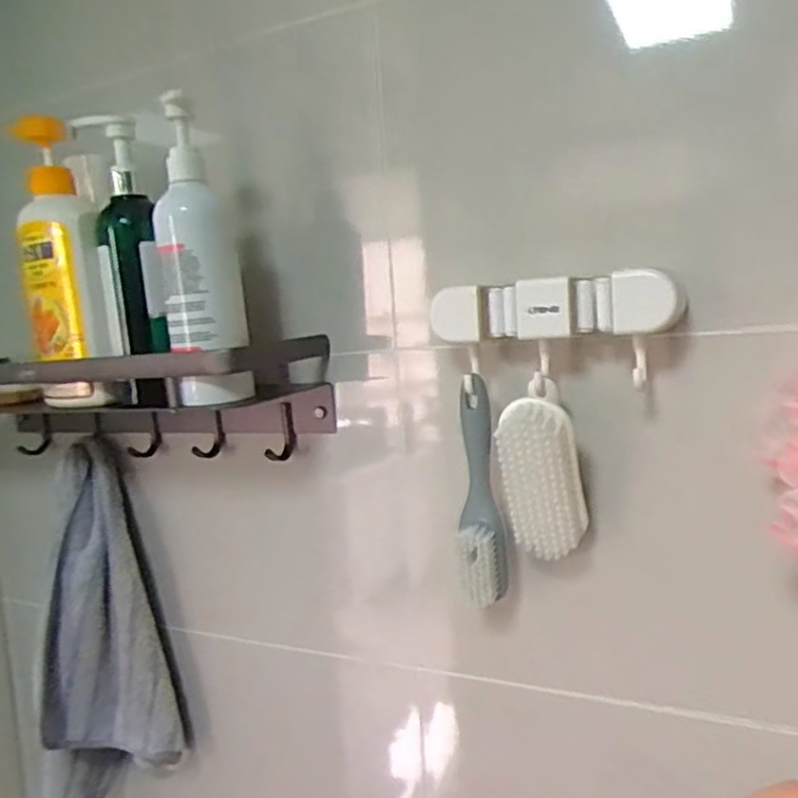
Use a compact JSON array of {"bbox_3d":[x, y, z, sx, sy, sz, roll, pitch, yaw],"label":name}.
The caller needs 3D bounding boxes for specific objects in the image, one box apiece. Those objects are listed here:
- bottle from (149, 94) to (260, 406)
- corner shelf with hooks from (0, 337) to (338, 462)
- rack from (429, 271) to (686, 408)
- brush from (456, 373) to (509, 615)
[{"bbox_3d":[-0.165,-0.116,0.579,0.068,0.235,0.059,-5,5,-7],"label":"bottle"},{"bbox_3d":[-0.309,0.012,0.703,0.474,0.102,0.188,-3,5,20],"label":"corner shelf with hooks"},{"bbox_3d":[0.122,-0.040,0.530,0.170,0.096,0.035,-3,5,22],"label":"rack"},{"bbox_3d":[0.063,0.076,0.571,0.043,0.173,0.034,-4,5,9],"label":"brush"}]

